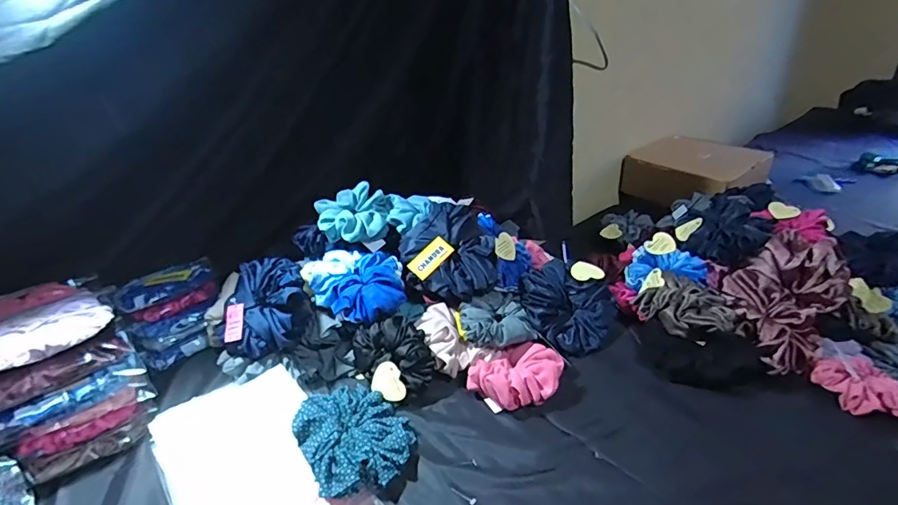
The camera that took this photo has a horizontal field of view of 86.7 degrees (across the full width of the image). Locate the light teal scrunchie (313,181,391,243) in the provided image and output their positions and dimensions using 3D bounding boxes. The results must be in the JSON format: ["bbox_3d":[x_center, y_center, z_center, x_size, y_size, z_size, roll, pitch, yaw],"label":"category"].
[{"bbox_3d":[-0.129,-0.049,0.656,0.101,0.056,0.080,-9,30,-10],"label":"light teal scrunchie"}]

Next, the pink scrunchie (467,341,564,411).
[{"bbox_3d":[0.089,0.155,0.587,0.108,0.047,0.084,-23,35,-31],"label":"pink scrunchie"}]

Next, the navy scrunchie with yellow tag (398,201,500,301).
[{"bbox_3d":[0.000,0.004,0.649,0.120,0.045,0.131,-31,75,-19],"label":"navy scrunchie with yellow tag"}]

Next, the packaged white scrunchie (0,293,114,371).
[{"bbox_3d":[-0.435,0.086,0.506,0.123,0.023,0.086,-27,37,-36],"label":"packaged white scrunchie"}]

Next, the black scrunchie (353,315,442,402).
[{"bbox_3d":[-0.066,0.121,0.593,0.080,0.056,0.088,-21,34,-28],"label":"black scrunchie"}]

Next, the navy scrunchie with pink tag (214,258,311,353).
[{"bbox_3d":[-0.237,0.072,0.609,0.116,0.130,0.045,30,-3,21],"label":"navy scrunchie with pink tag"}]

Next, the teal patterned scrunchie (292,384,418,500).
[{"bbox_3d":[-0.103,0.199,0.521,0.112,0.053,0.129,-21,34,-28],"label":"teal patterned scrunchie"}]

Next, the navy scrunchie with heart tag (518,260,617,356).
[{"bbox_3d":[0.168,0.081,0.677,0.127,0.084,0.128,7,31,18],"label":"navy scrunchie with heart tag"}]

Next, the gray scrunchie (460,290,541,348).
[{"bbox_3d":[0.060,0.092,0.625,0.092,0.047,0.076,-17,32,-23],"label":"gray scrunchie"}]

